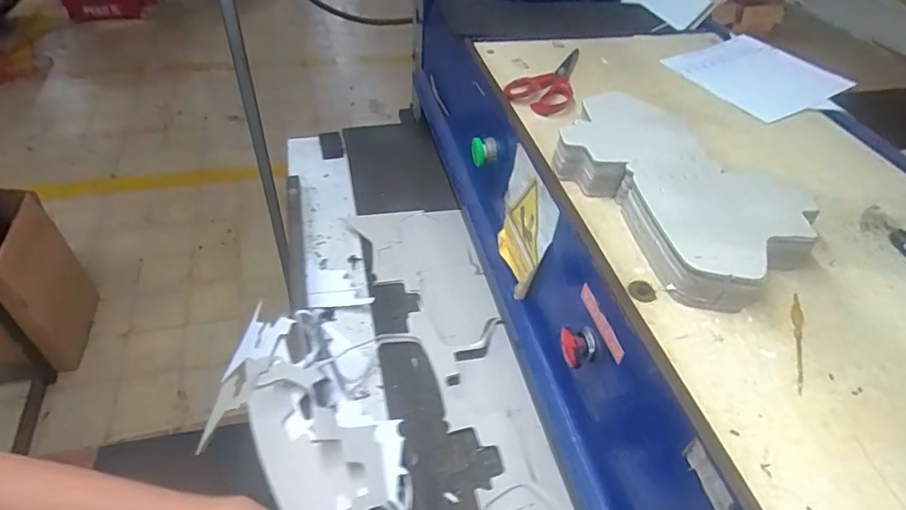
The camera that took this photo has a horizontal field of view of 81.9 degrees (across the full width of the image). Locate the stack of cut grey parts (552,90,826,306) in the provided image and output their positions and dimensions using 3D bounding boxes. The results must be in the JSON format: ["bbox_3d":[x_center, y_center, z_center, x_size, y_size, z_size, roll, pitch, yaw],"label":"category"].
[{"bbox_3d":[0.211,-0.073,0.530,0.166,0.049,0.283,-20,50,-22],"label":"stack of cut grey parts"}]

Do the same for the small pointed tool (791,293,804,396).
[{"bbox_3d":[0.282,0.070,0.426,0.009,0.006,0.100,19,47,14],"label":"small pointed tool"}]

